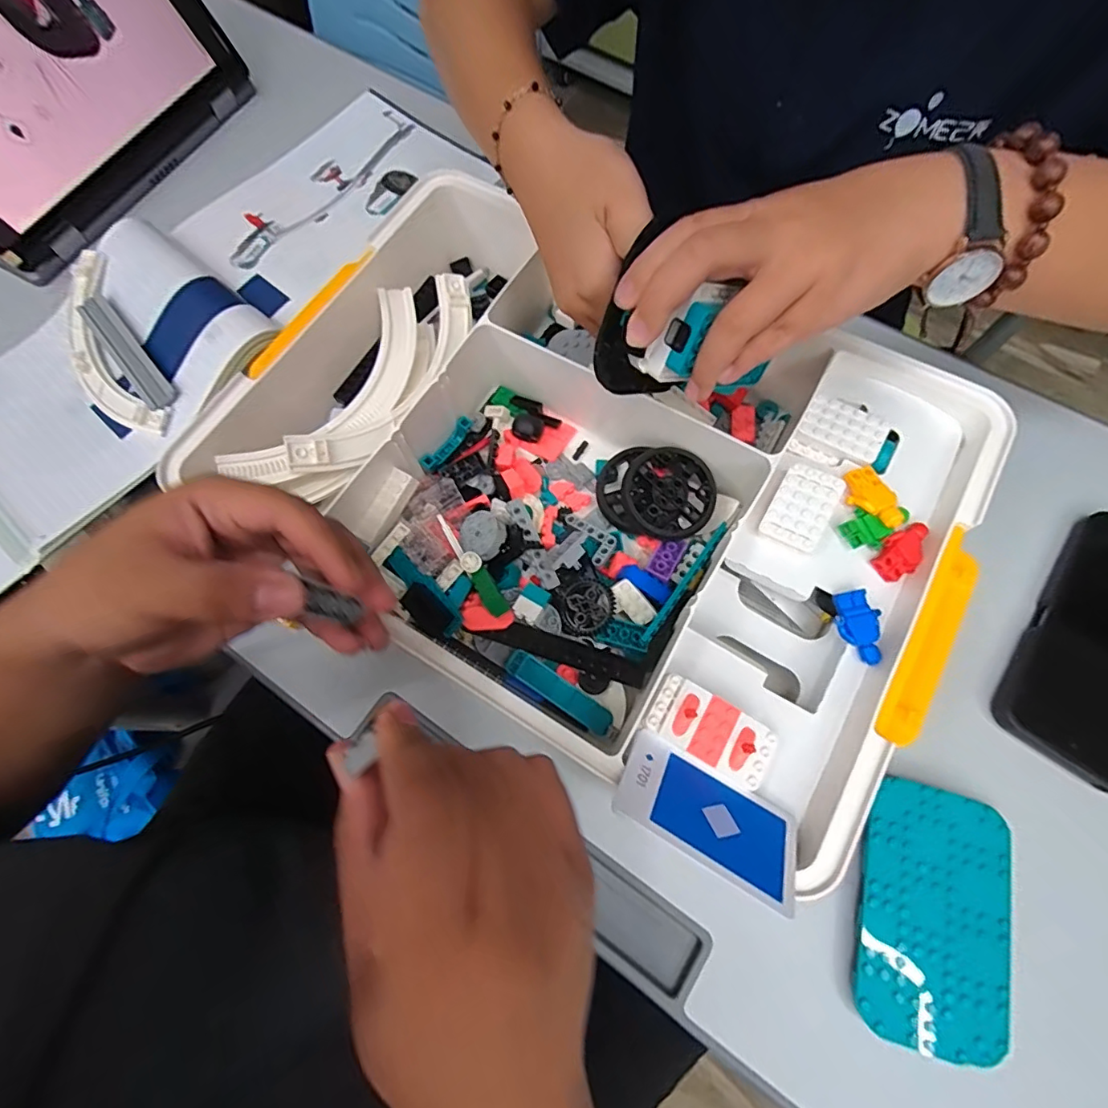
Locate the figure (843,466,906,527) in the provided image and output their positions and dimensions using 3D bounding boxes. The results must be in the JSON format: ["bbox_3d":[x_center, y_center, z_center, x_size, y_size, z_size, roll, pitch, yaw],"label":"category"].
[{"bbox_3d":[0.180,-0.032,0.299,0.023,0.007,0.039,-24,72,-6],"label":"figure"}]

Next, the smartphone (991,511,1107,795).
[{"bbox_3d":[0.351,0.057,0.337,0.083,0.009,0.173,35,76,13],"label":"smartphone"}]

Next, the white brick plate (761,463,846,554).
[{"bbox_3d":[0.142,-0.027,0.302,0.032,0.009,0.046,30,75,12],"label":"white brick plate"}]

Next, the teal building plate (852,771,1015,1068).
[{"bbox_3d":[0.210,0.198,0.291,0.079,0.011,0.126,14,72,7],"label":"teal building plate"}]

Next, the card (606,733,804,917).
[{"bbox_3d":[0.073,0.121,0.248,0.085,0.004,0.051,28,33,11],"label":"card"}]

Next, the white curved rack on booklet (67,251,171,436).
[{"bbox_3d":[-0.361,-0.166,0.424,0.057,0.025,0.176,-30,72,-7],"label":"white curved rack on booklet"}]

